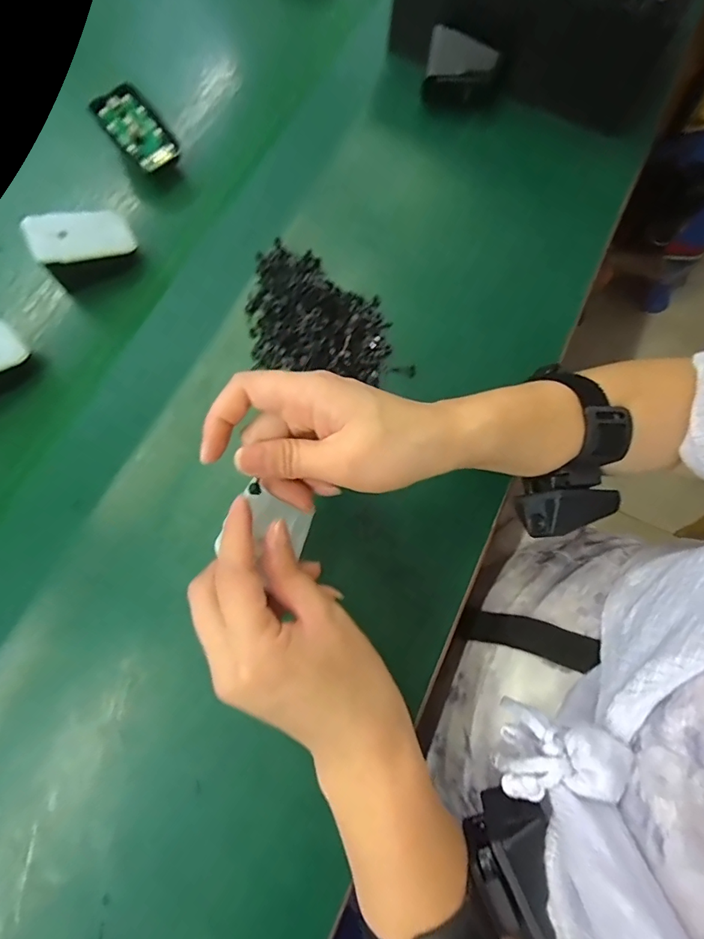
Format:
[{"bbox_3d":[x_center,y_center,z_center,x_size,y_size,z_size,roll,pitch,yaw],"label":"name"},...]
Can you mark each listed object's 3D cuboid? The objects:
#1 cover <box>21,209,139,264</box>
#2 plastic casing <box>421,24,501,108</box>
[{"bbox_3d":[-0.198,-0.171,0.336,0.068,0.004,0.040,-23,81,-29],"label":"cover"},{"bbox_3d":[0.097,-0.353,0.414,0.060,0.052,0.036,11,73,2],"label":"plastic casing"}]

